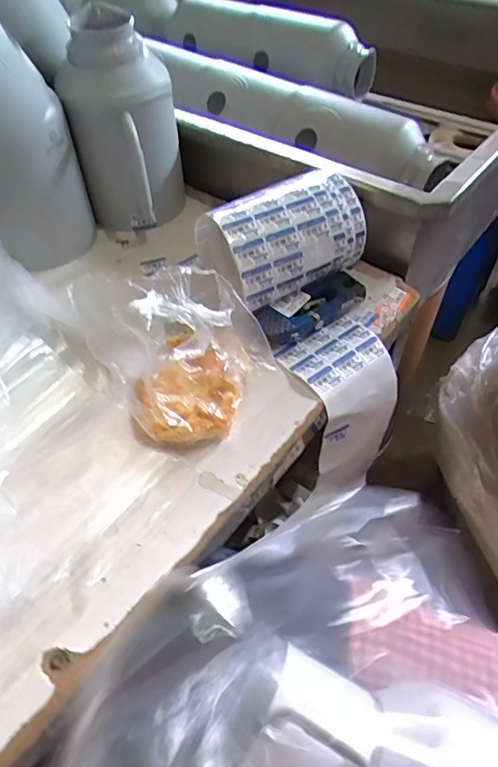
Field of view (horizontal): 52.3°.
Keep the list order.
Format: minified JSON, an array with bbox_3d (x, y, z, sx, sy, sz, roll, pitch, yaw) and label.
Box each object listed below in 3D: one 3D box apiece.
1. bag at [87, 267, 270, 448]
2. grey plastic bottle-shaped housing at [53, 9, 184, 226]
[{"bbox_3d":[-0.049,-0.028,0.430,0.140,0.139,0.103,-22,53,-18],"label":"bag"},{"bbox_3d":[-0.150,-0.301,0.609,0.105,0.213,0.125,12,51,10],"label":"grey plastic bottle-shaped housing"}]

